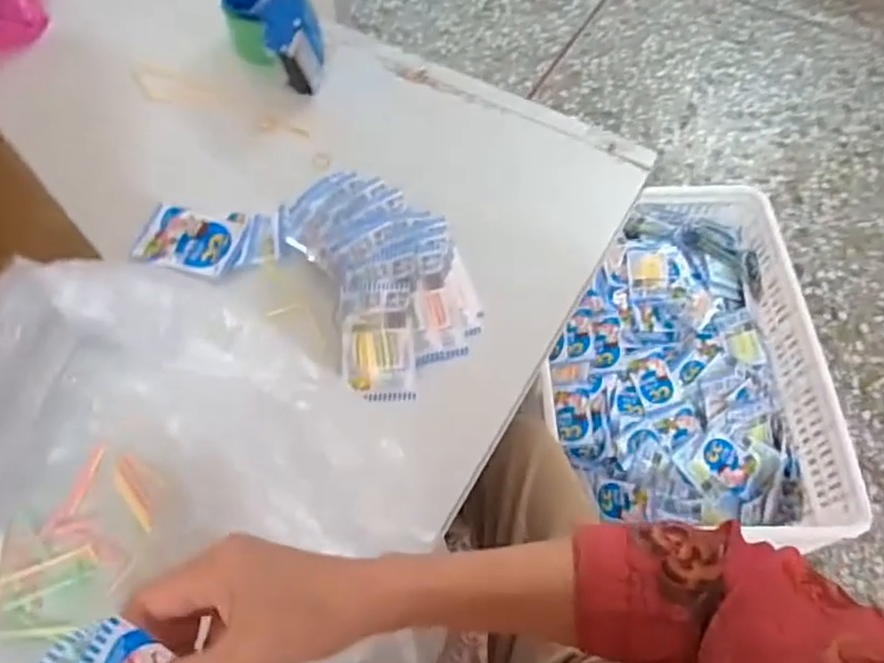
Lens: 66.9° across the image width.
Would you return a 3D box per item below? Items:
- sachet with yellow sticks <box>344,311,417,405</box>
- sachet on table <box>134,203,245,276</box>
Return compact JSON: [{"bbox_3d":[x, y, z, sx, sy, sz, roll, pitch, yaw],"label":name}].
[{"bbox_3d":[-0.055,0.022,0.575,0.059,0.013,0.076,-3,86,0],"label":"sachet with yellow sticks"},{"bbox_3d":[-0.244,-0.090,0.651,0.092,0.012,0.074,13,61,7],"label":"sachet on table"}]

